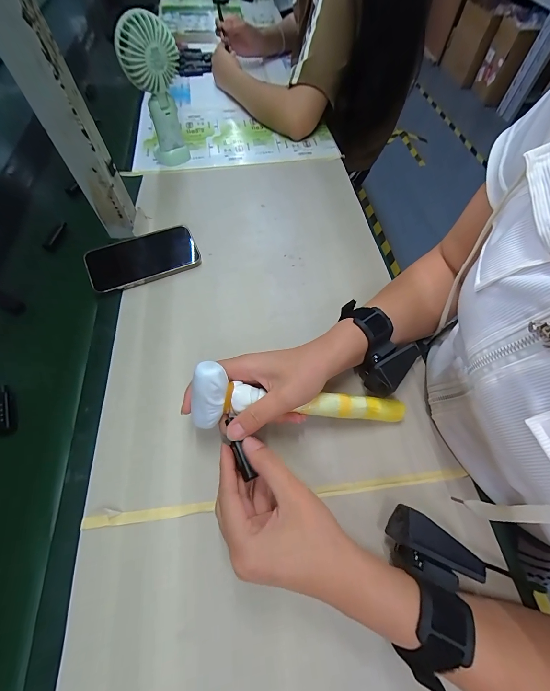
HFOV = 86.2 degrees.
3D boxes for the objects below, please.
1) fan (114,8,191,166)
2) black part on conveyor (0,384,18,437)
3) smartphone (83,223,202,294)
[{"bbox_3d":[-0.188,-0.406,0.485,0.082,0.192,0.050,-14,60,-8],"label":"fan"},{"bbox_3d":[-0.296,0.069,0.323,0.021,0.010,0.060,-29,63,-16],"label":"black part on conveyor"},{"bbox_3d":[-0.186,-0.126,0.417,0.147,0.009,0.081,-20,70,-14],"label":"smartphone"}]

